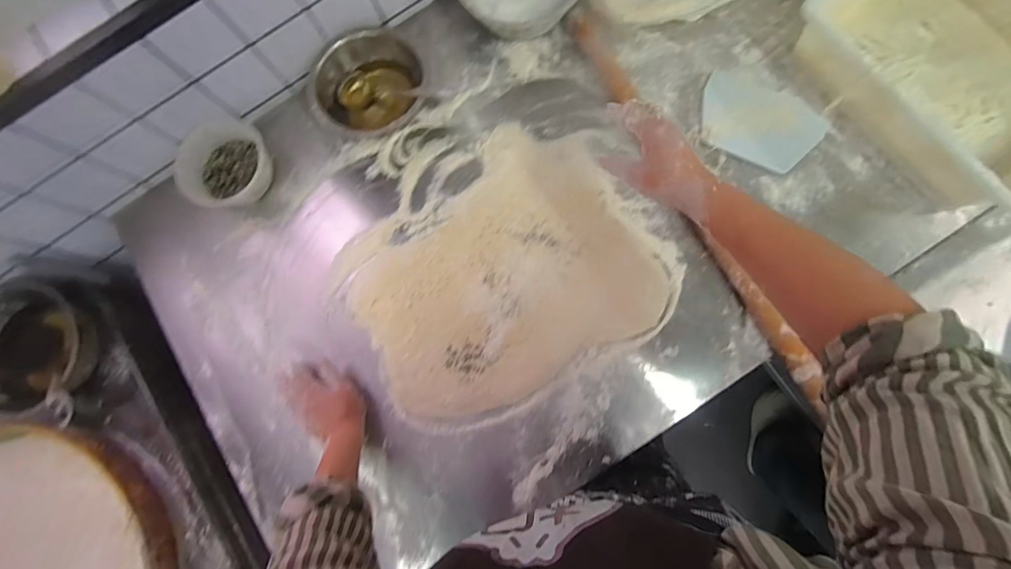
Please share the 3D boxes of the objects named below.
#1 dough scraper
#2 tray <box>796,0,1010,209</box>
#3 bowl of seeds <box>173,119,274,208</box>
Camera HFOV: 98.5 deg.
[{"bbox_3d":[0.391,-0.253,0.675,0.182,0.004,0.131,32,85,9],"label":"dough scraper"},{"bbox_3d":[0.624,-0.308,0.606,0.270,0.102,0.376,-35,80,-1],"label":"tray"},{"bbox_3d":[-0.452,-0.200,0.709,0.134,0.054,0.145,-1,81,5],"label":"bowl of seeds"}]

